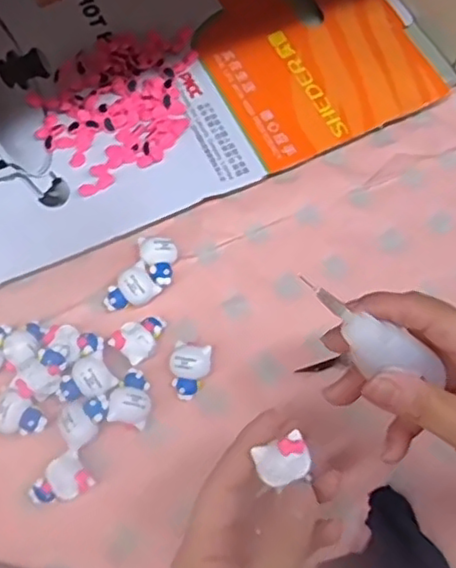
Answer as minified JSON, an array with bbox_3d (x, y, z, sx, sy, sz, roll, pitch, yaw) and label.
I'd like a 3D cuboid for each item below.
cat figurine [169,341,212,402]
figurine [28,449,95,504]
[{"bbox_3d":[-0.024,0.055,0.400,0.025,0.022,0.032,11,67,2],"label":"cat figurine"},{"bbox_3d":[-0.096,0.115,0.371,0.033,0.018,0.024,-33,73,-15],"label":"figurine"}]

